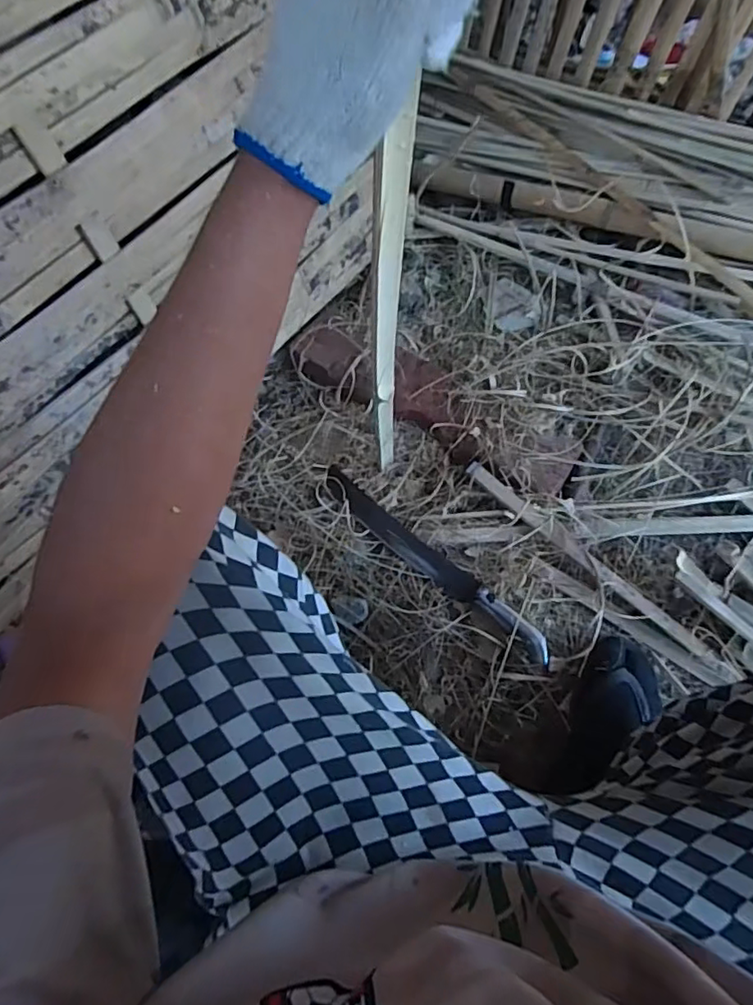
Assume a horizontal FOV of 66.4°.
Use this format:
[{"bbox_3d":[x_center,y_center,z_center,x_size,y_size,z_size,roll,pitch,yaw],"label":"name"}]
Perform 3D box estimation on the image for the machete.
[{"bbox_3d":[0.076,0.078,0.807,0.399,0.027,0.042,38,73,17],"label":"machete"}]

